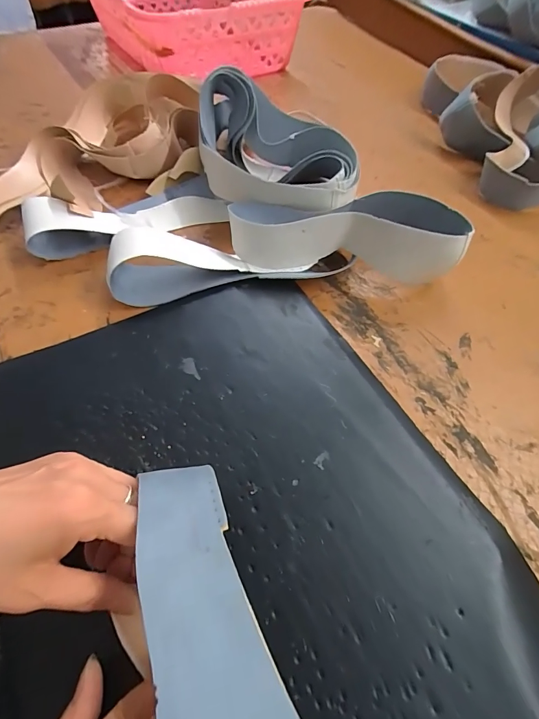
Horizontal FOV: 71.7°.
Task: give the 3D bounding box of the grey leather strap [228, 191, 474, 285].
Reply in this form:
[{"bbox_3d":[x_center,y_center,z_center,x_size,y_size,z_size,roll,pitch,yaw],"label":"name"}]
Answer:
[{"bbox_3d":[0.080,-0.136,0.404,0.239,0.082,0.082,1,57,-2],"label":"grey leather strap"}]

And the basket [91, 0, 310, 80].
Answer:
[{"bbox_3d":[-0.158,-0.668,0.723,0.335,0.121,0.409,-24,61,-17],"label":"basket"}]

